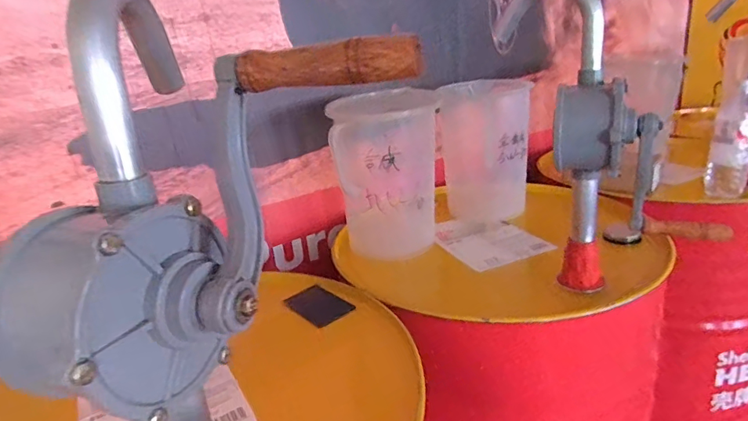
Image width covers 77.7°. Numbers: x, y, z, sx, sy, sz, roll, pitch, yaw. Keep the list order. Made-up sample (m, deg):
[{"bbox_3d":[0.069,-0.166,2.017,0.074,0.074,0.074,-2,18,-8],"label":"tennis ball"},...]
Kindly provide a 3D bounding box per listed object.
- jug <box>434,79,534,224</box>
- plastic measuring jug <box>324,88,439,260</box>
[{"bbox_3d":[0.227,-0.124,0.963,0.179,0.281,0.187,-2,20,11],"label":"jug"},{"bbox_3d":[0.029,-0.068,0.828,0.169,0.262,0.182,-4,20,6],"label":"plastic measuring jug"}]

